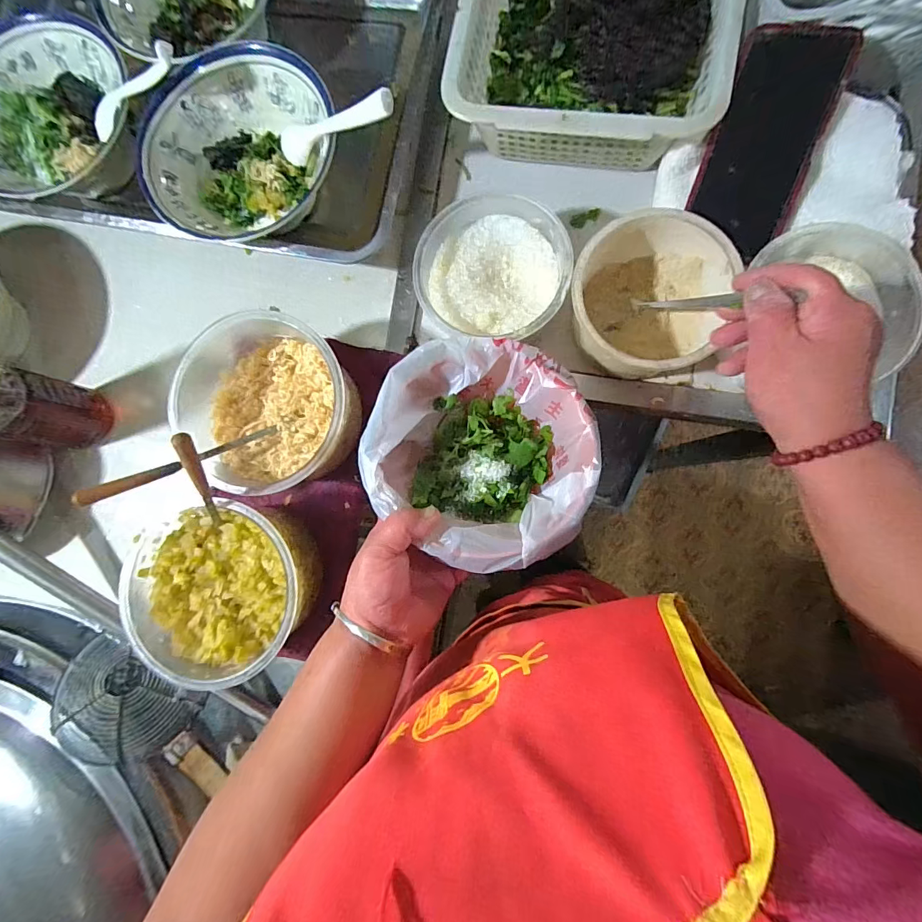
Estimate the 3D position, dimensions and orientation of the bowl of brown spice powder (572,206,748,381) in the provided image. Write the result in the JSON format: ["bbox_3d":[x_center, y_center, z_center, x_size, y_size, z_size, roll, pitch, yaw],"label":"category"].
[{"bbox_3d":[0.161,-0.141,0.391,0.131,0.074,0.123,0,86,6],"label":"bowl of brown spice powder"}]

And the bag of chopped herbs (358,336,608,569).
[{"bbox_3d":[0.018,-0.012,0.369,0.180,0.072,0.178,17,87,7],"label":"bag of chopped herbs"}]

